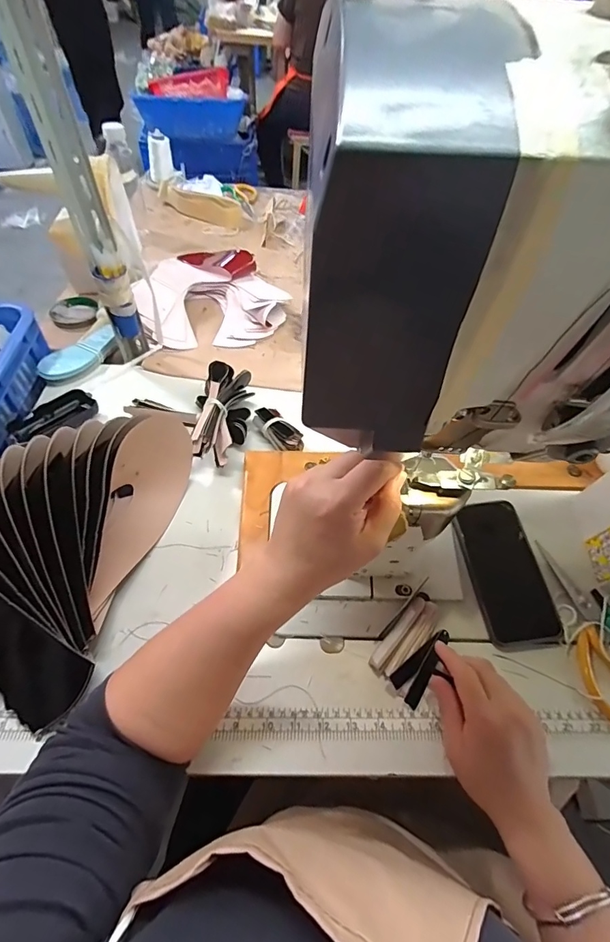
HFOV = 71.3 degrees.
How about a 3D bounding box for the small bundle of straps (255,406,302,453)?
[{"bbox_3d":[-0.035,-0.054,0.566,0.079,0.030,0.026,36,59,22],"label":"small bundle of straps"}]

